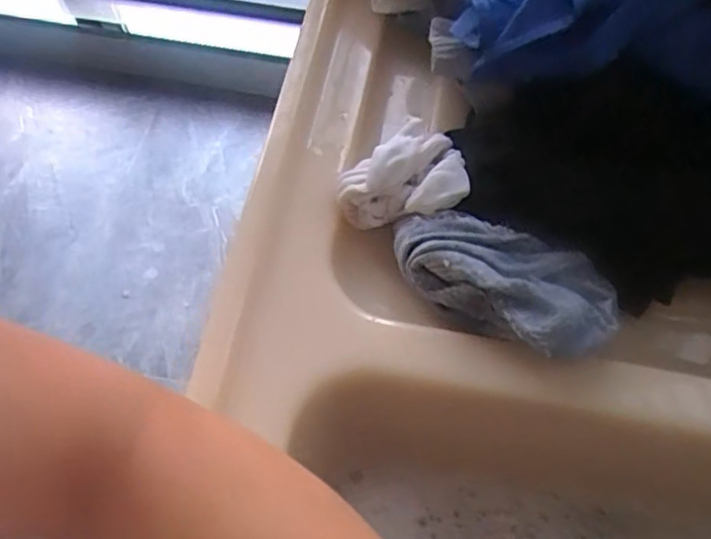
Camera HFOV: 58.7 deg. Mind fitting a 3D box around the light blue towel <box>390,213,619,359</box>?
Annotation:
[{"bbox_3d":[0.077,0.008,0.343,0.125,0.045,0.055,28,66,13],"label":"light blue towel"}]

